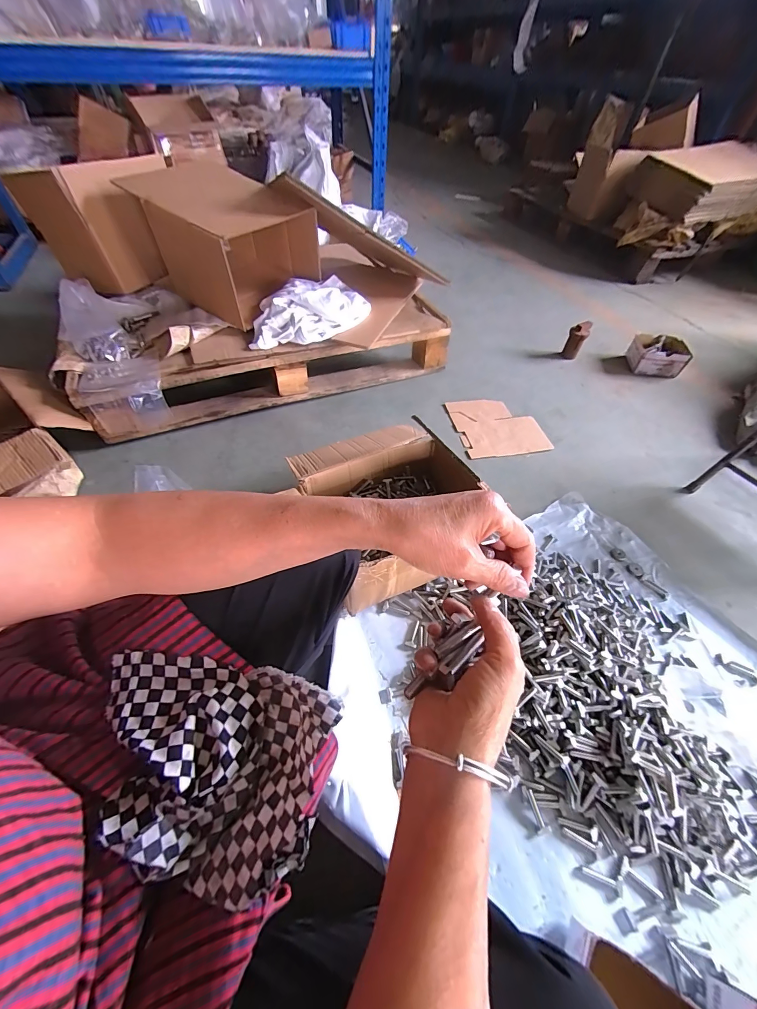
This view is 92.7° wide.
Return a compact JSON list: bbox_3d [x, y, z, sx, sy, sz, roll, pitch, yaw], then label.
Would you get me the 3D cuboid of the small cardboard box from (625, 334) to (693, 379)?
[{"bbox_3d":[1.030,-0.553,1.339,0.167,0.085,0.173,10,50,6],"label":"small cardboard box"}]

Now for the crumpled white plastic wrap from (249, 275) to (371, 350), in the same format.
[{"bbox_3d":[-0.205,-0.567,1.047,0.226,0.075,0.414,38,58,26],"label":"crumpled white plastic wrap"}]

